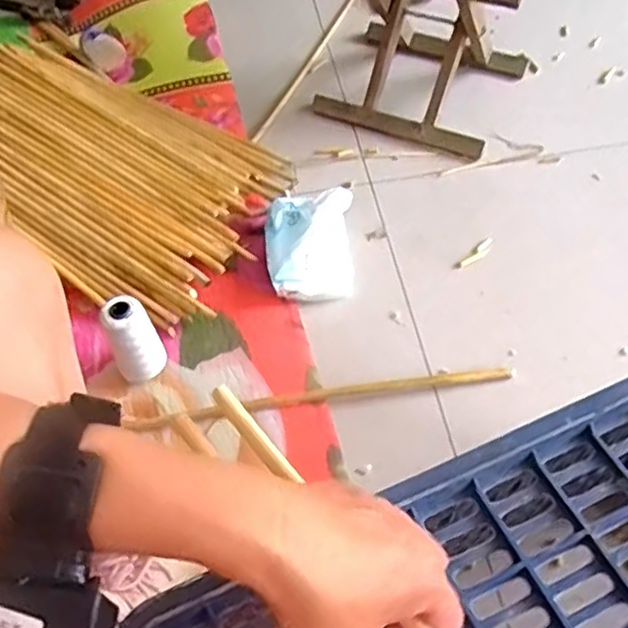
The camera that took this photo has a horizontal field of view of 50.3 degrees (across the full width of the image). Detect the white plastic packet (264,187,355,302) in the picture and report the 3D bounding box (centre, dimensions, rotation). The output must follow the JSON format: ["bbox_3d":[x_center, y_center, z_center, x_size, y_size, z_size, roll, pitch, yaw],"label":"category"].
[{"bbox_3d":[-0.004,-0.084,0.860,0.113,0.064,0.136,-5,56,0],"label":"white plastic packet"}]

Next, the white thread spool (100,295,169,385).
[{"bbox_3d":[-0.200,0.034,0.756,0.049,0.119,0.046,-1,56,2],"label":"white thread spool"}]

